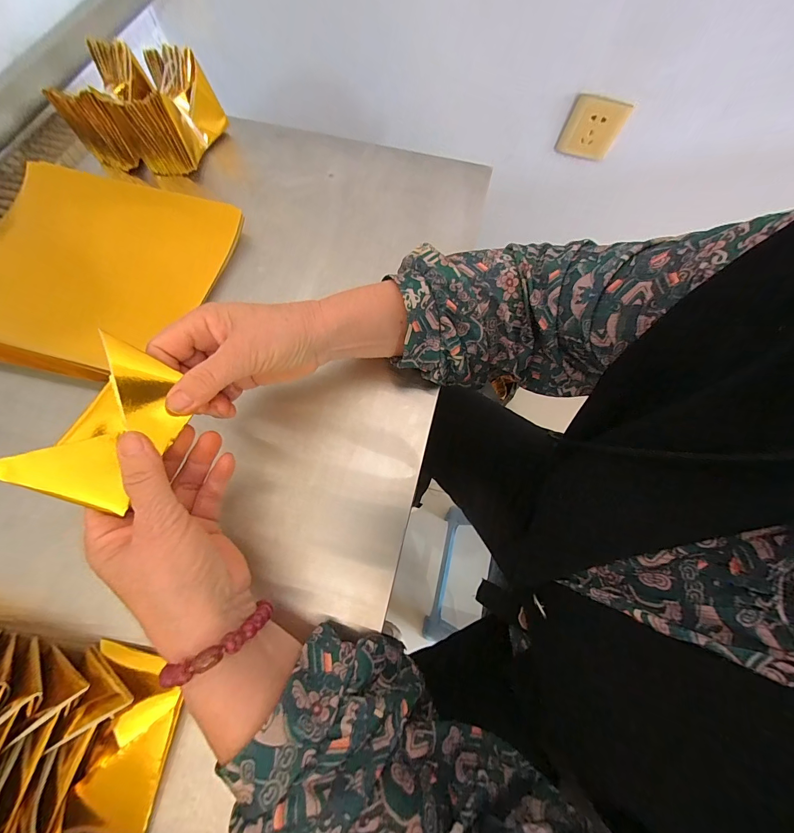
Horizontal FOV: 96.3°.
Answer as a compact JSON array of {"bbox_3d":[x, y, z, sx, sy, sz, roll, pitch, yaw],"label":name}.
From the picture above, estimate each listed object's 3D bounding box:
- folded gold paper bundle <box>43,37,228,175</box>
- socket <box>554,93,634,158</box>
[{"bbox_3d":[-0.292,-0.354,0.417,0.125,0.084,0.111,14,70,6],"label":"folded gold paper bundle"},{"bbox_3d":[0.335,-0.497,0.611,0.093,0.087,0.013,8,70,3],"label":"socket"}]

